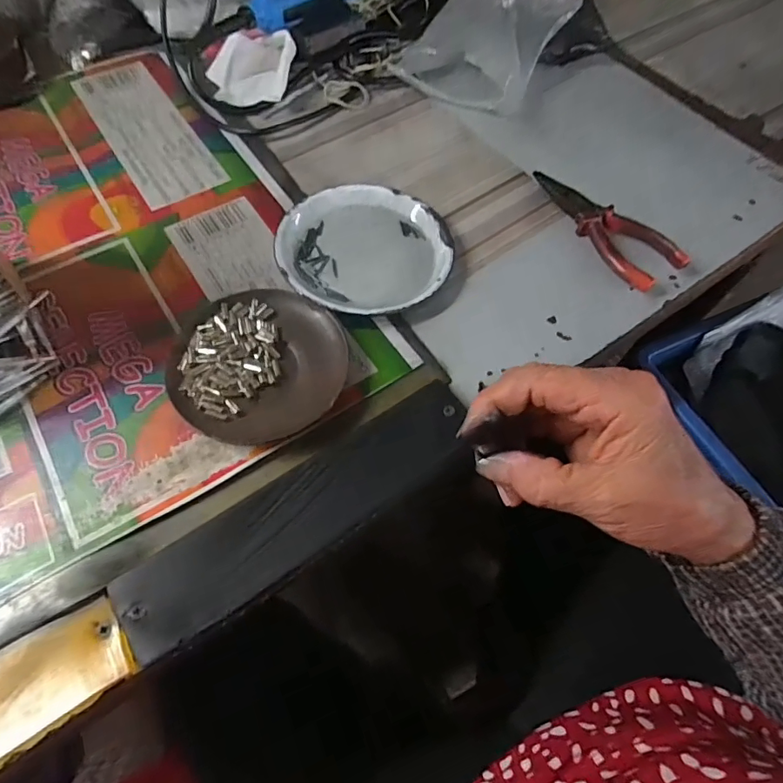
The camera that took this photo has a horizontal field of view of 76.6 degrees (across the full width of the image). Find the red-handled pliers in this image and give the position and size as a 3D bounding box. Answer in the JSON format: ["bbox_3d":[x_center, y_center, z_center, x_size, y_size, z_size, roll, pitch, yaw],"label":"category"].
[{"bbox_3d":[0.175,-0.143,0.416,0.050,0.019,0.143,-30,67,-18],"label":"red-handled pliers"}]

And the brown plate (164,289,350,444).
[{"bbox_3d":[-0.088,-0.020,0.334,0.112,0.017,0.112,1,62,-3],"label":"brown plate"}]

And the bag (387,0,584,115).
[{"bbox_3d":[0.097,-0.358,0.513,0.126,0.046,0.161,30,64,12],"label":"bag"}]

